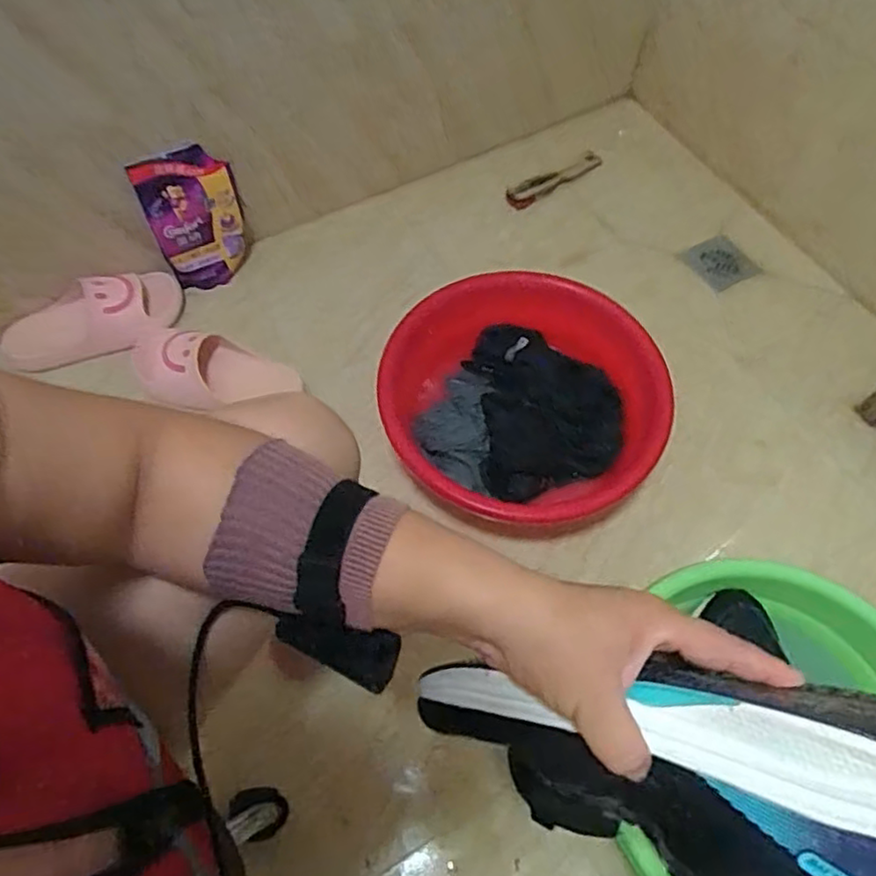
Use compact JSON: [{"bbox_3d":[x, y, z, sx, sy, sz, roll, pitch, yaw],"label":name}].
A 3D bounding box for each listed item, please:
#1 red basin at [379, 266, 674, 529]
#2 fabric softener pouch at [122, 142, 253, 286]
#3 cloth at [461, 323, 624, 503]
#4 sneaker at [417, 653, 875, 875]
[{"bbox_3d":[0.119,-0.055,0.924,0.391,0.130,0.334,1,62,-1],"label":"red basin"},{"bbox_3d":[-0.359,-0.320,1.004,0.132,0.231,0.059,-30,67,-16],"label":"fabric softener pouch"},{"bbox_3d":[0.152,-0.045,0.940,0.199,0.053,0.251,-6,62,-5],"label":"cloth"},{"bbox_3d":[0.096,0.169,0.337,0.254,0.080,0.095,-8,55,37],"label":"sneaker"}]

